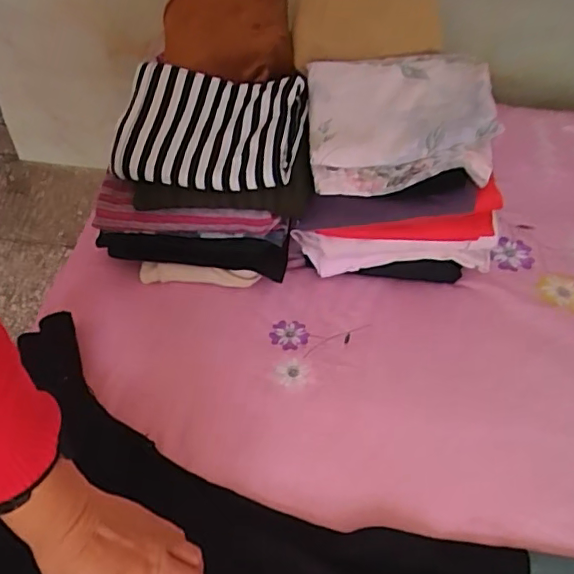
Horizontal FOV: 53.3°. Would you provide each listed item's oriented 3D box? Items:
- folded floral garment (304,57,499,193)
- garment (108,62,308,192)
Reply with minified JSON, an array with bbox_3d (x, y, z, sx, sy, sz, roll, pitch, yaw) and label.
[{"bbox_3d":[0.124,-0.200,0.671,0.200,0.092,0.166,1,51,-2],"label":"folded floral garment"},{"bbox_3d":[-0.094,-0.187,0.679,0.216,0.033,0.155,6,69,9],"label":"garment"}]

